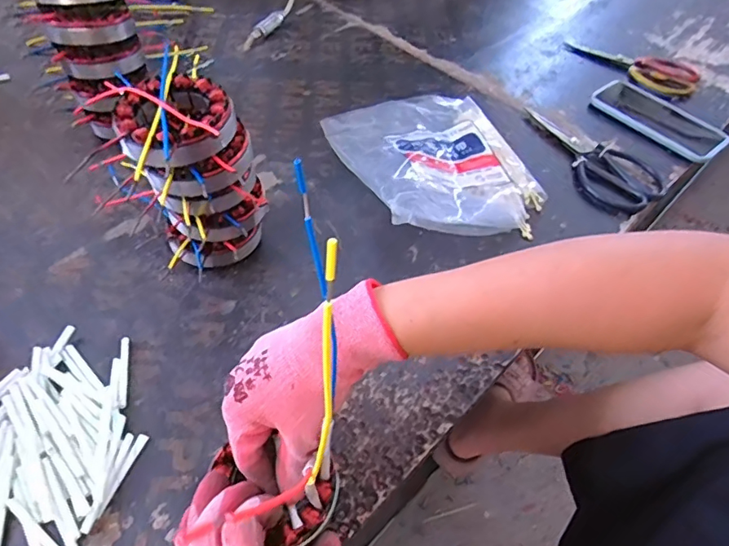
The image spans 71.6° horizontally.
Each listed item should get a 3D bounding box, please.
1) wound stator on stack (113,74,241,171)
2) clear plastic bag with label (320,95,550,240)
[{"bbox_3d":[-0.142,-0.115,0.381,0.095,0.029,0.088,2,53,-3],"label":"wound stator on stack"},{"bbox_3d":[0.083,-0.139,0.569,0.197,0.056,0.245,-14,54,-15],"label":"clear plastic bag with label"}]

